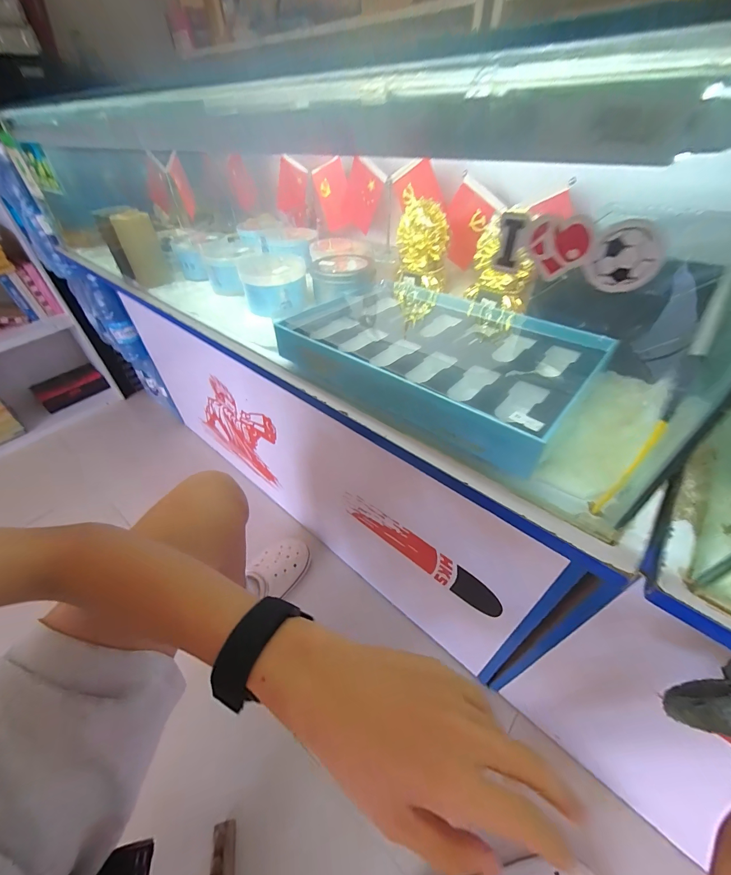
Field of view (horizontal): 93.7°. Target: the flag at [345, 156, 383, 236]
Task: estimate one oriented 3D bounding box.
[{"bbox_3d":[-0.008,-0.451,0.640,0.066,0.132,0.020,28,77,-9],"label":"flag"}]

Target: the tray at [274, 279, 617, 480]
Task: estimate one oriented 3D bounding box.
[{"bbox_3d":[0.080,-0.097,0.370,0.287,0.056,0.212,32,53,30],"label":"tray"}]

